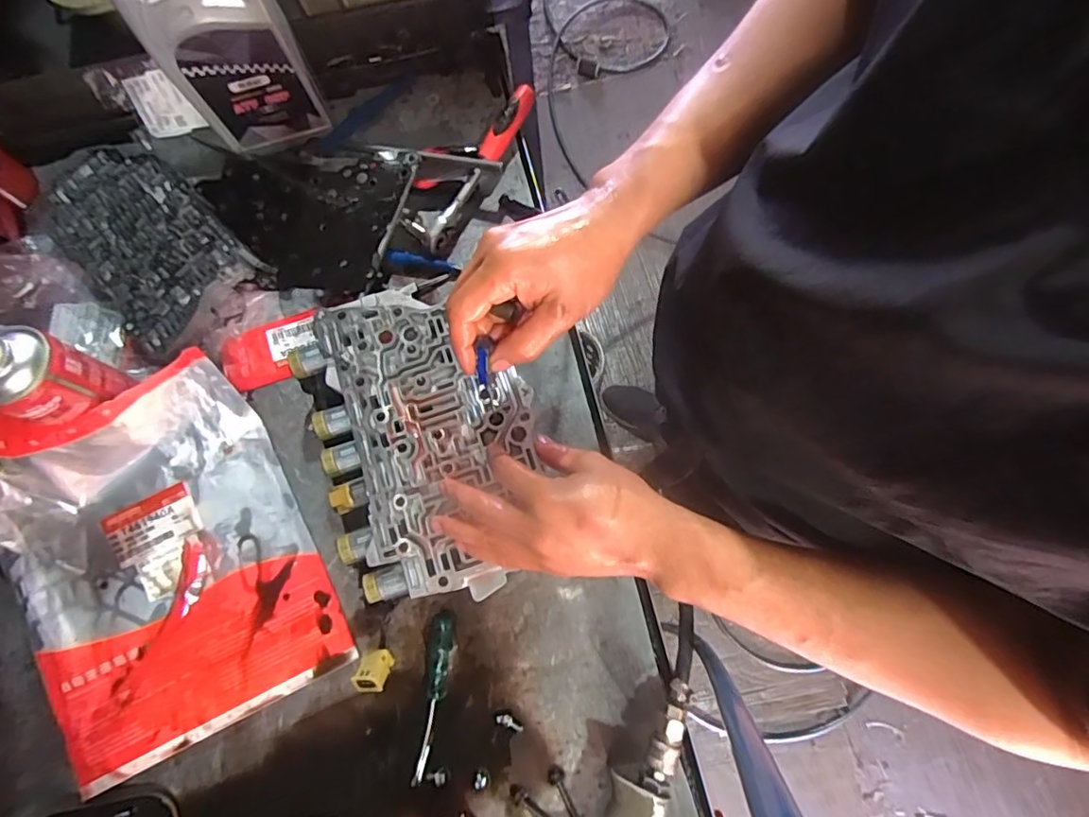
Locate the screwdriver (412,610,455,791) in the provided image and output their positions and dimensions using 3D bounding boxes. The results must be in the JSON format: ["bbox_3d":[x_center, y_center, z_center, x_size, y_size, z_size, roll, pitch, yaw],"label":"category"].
[{"bbox_3d":[-0.097,0.254,0.503,0.022,0.016,0.140,5,78,2],"label":"screwdriver"}]

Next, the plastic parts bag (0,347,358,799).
[{"bbox_3d":[-0.355,0.137,0.495,0.264,0.089,0.311,-26,79,-5],"label":"plastic parts bag"}]

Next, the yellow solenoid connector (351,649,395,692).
[{"bbox_3d":[-0.140,0.216,0.468,0.026,0.018,0.034,19,49,4],"label":"yellow solenoid connector"}]

